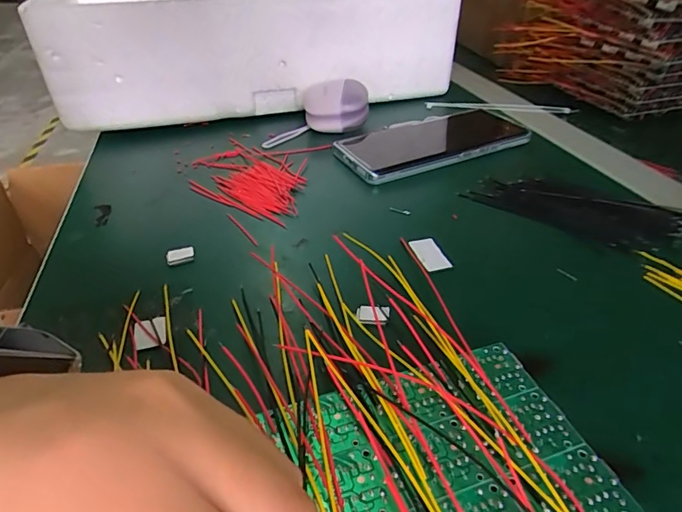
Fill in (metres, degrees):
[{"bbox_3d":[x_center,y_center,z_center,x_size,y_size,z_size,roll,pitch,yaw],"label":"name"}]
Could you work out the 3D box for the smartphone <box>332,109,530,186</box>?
[{"bbox_3d":[0.076,-0.100,0.391,0.159,0.011,0.084,-16,39,-20],"label":"smartphone"}]

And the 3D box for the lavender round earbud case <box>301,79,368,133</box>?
[{"bbox_3d":[-0.004,-0.140,0.427,0.061,0.036,0.048,4,36,5],"label":"lavender round earbud case"}]

